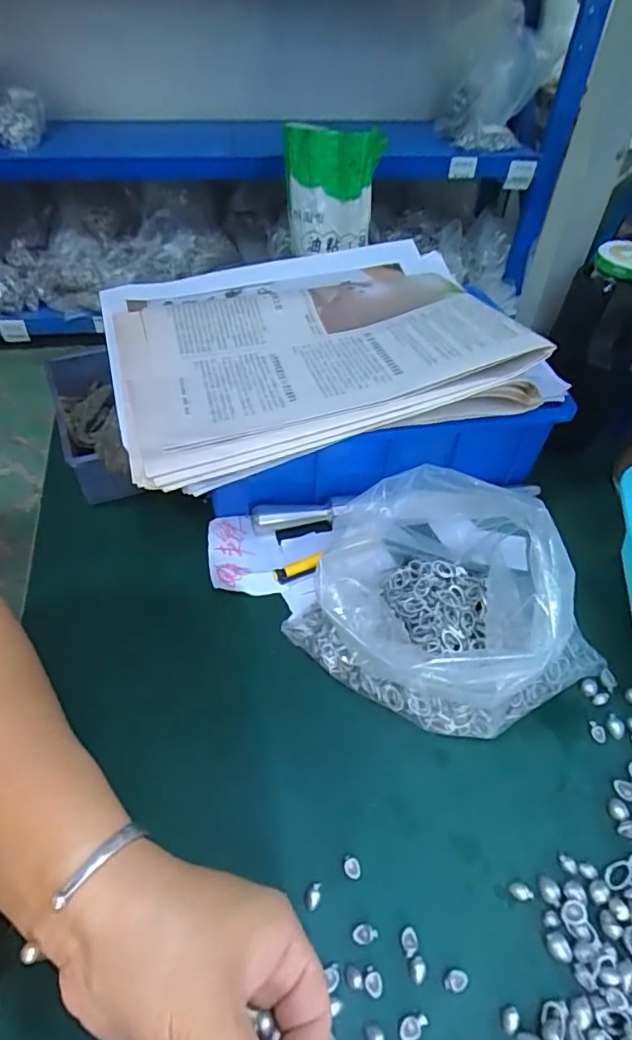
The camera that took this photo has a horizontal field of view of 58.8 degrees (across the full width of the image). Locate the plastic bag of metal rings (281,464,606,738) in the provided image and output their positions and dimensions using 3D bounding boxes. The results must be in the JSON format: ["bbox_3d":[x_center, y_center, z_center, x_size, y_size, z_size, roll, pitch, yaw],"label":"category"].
[{"bbox_3d":[0.083,0.046,0.348,0.193,0.086,0.143,-4,48,-5],"label":"plastic bag of metal rings"}]

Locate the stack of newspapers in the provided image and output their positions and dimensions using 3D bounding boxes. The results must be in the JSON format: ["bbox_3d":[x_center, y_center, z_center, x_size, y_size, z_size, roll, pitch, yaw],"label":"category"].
[{"bbox_3d":[-0.002,-0.152,0.436,0.308,0.048,0.252,-13,49,-13],"label":"stack of newspapers"}]

